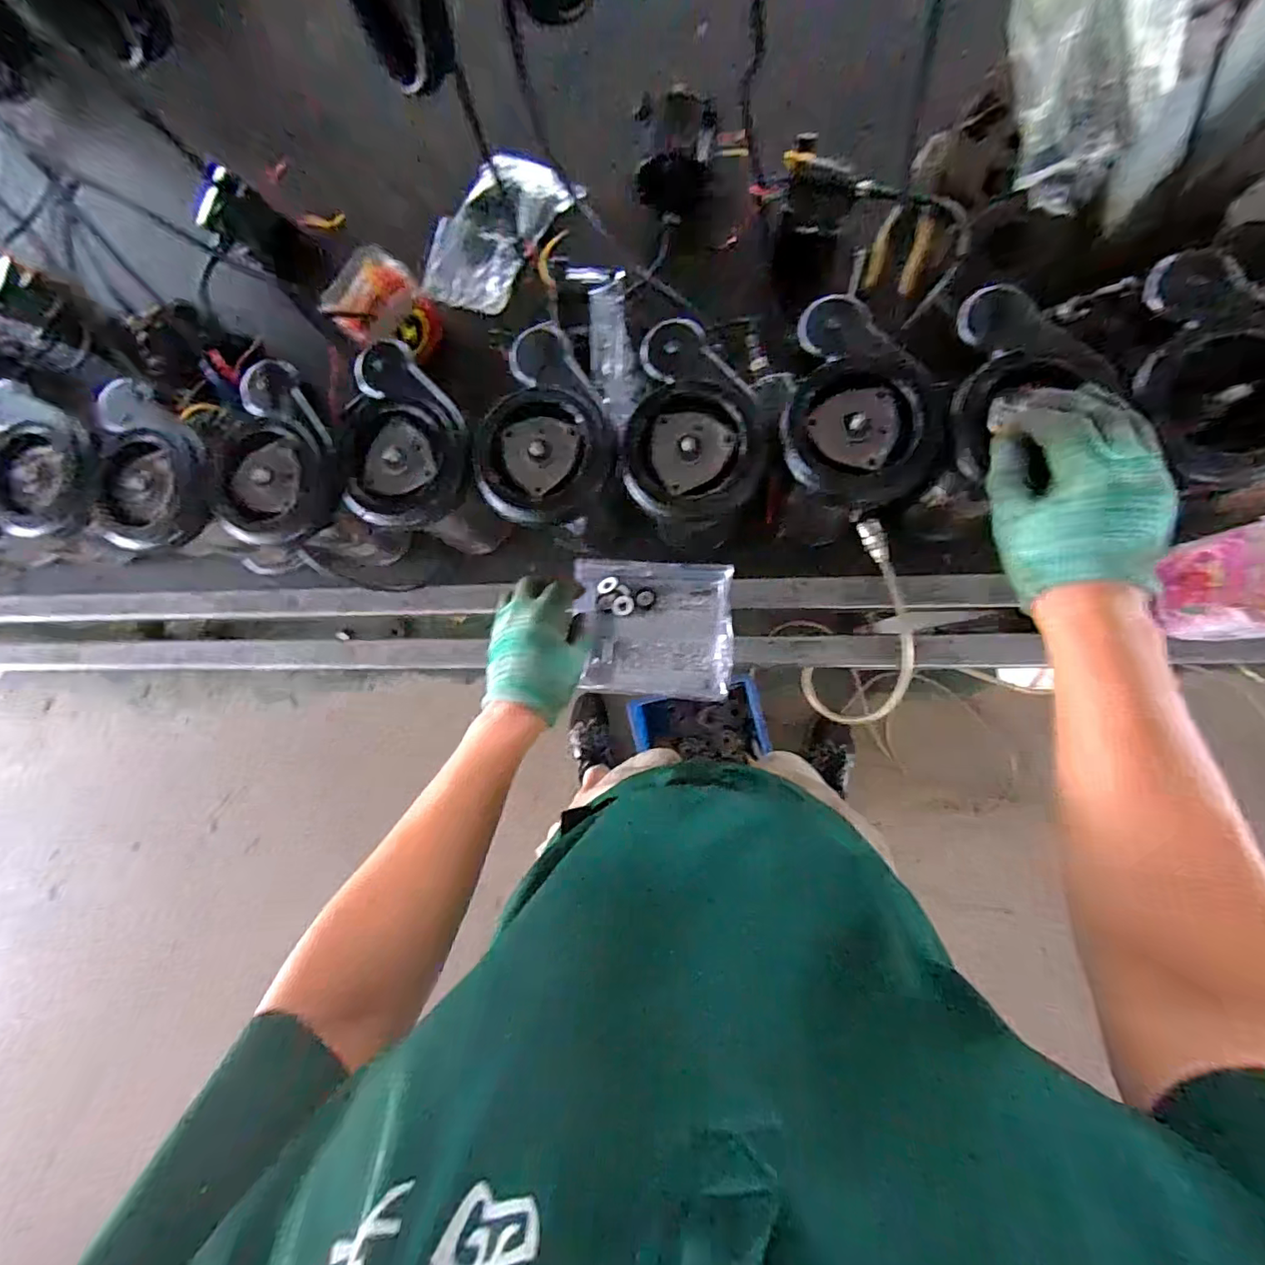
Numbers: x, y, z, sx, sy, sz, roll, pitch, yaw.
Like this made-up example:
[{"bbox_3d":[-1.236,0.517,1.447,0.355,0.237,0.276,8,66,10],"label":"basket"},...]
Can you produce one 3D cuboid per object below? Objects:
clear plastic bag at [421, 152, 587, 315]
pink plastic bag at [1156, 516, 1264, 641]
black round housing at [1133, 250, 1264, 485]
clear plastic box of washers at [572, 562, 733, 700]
[{"bbox_3d":[-0.166,-0.483,0.648,0.133,0.029,0.200,27,91,9],"label":"clear plastic bag"},{"bbox_3d":[0.524,-0.043,0.459,0.078,0.079,0.094,-1,86,8],"label":"pink plastic bag"},{"bbox_3d":[0.419,-0.190,0.384,0.108,0.046,0.168,-21,84,6],"label":"black round housing"},{"bbox_3d":[0.023,-0.005,0.590,0.165,0.029,0.144,2,87,8],"label":"clear plastic box of washers"}]

